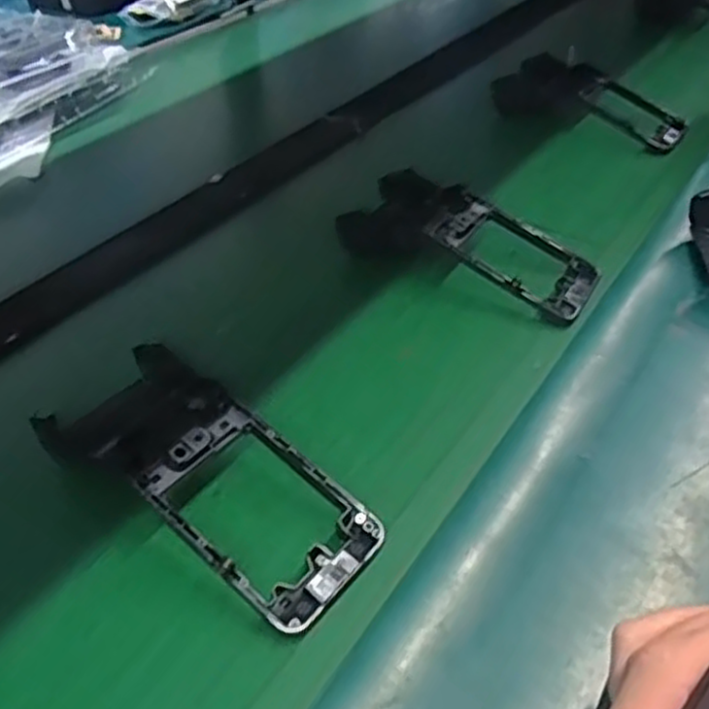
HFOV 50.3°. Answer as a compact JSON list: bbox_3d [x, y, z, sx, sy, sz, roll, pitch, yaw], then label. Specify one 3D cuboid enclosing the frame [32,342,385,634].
[{"bbox_3d":[-0.073,0.059,0.381,0.177,0.037,0.080,25,47,27],"label":"frame"}]

